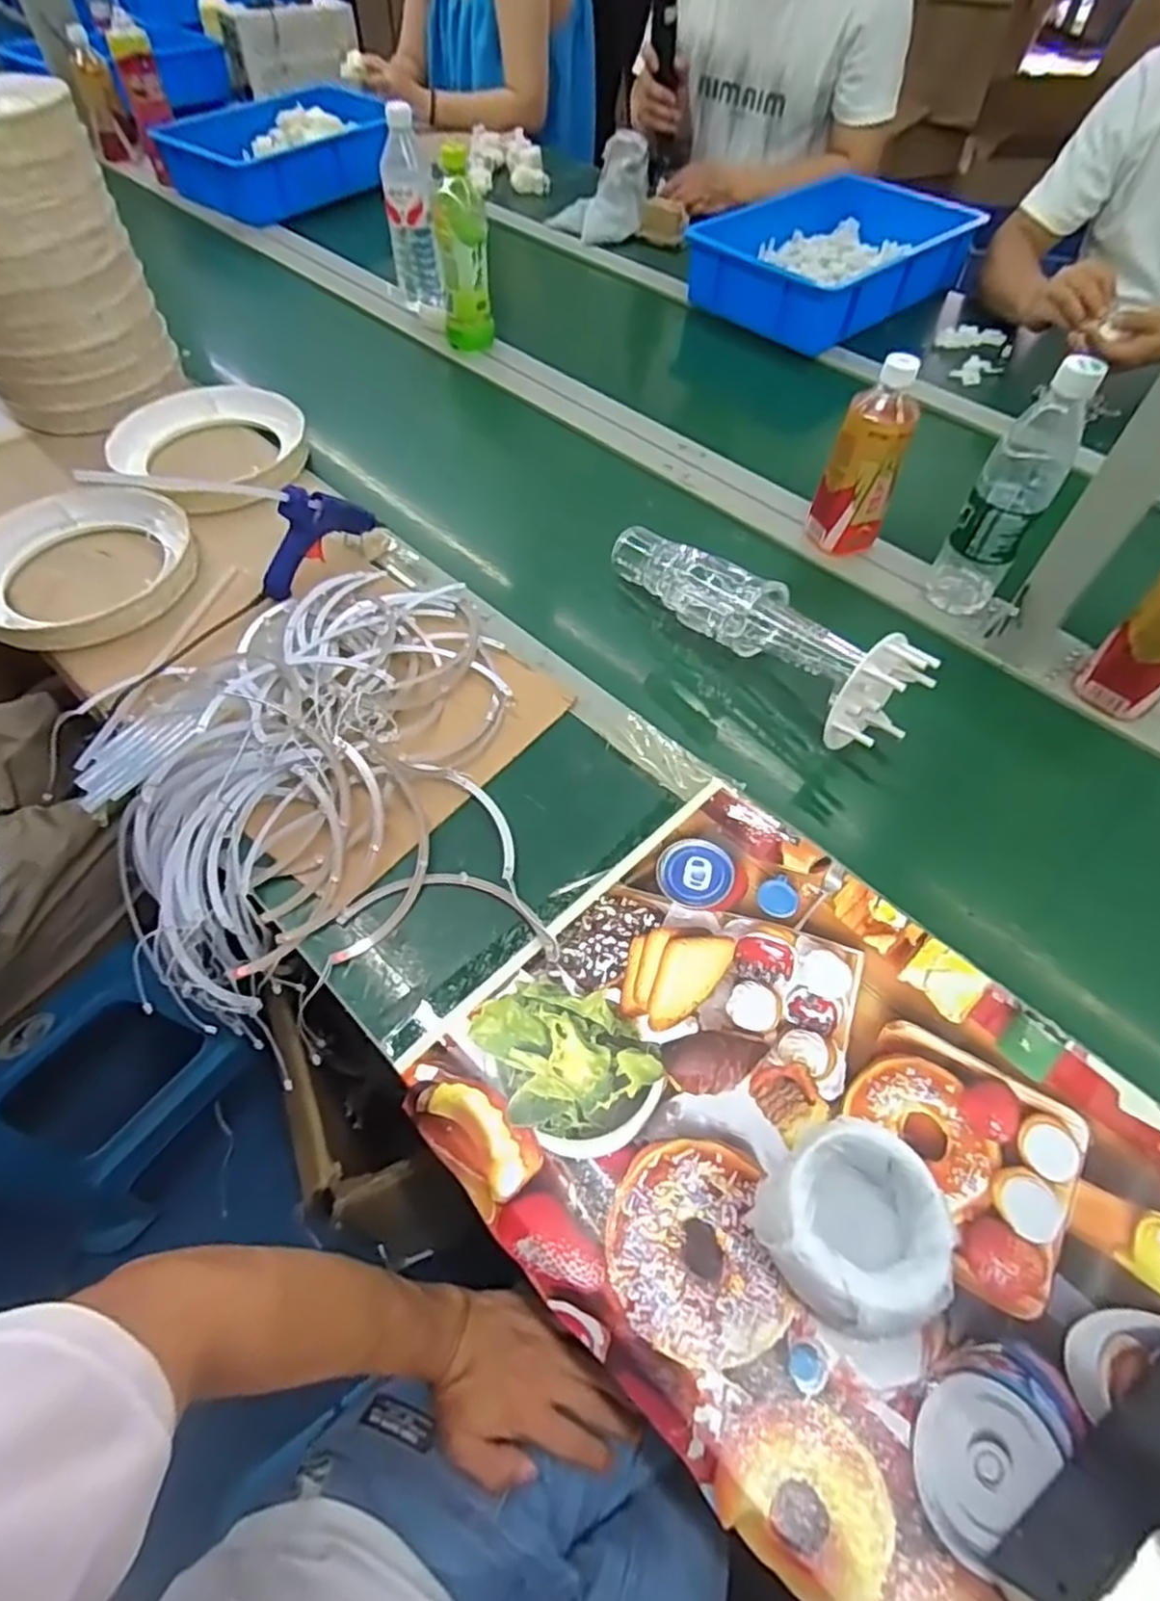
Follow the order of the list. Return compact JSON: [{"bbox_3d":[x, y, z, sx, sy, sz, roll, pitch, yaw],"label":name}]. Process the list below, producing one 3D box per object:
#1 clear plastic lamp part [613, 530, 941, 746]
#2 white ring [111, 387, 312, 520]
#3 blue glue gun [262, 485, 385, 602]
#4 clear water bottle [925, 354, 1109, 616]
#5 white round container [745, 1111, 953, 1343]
[{"bbox_3d":[0.151,-0.164,0.664,0.088,0.112,0.325,-39,65,-23],"label":"clear plastic lamp part"},{"bbox_3d":[-0.437,-0.426,0.854,0.213,0.054,0.213,0,57,-1],"label":"white ring"},{"bbox_3d":[-0.265,-0.272,0.711,0.039,0.071,0.139,27,63,15],"label":"blue glue gun"},{"bbox_3d":[0.389,-0.270,0.654,0.063,0.229,0.055,31,62,18],"label":"clear water bottle"},{"bbox_3d":[0.147,0.236,0.402,0.094,0.067,0.093,0,57,-1],"label":"white round container"}]

